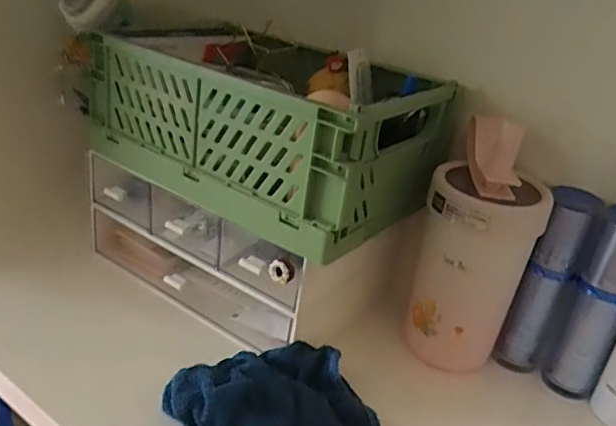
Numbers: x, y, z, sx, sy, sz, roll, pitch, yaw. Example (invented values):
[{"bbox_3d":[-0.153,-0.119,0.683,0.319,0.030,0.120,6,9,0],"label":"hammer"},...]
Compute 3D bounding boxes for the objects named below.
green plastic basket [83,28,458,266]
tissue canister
[{"bbox_3d":[-0.033,-0.074,0.449,0.262,0.099,0.154,25,31,30],"label":"green plastic basket"},{"bbox_3d":[0.119,0.030,0.422,0.090,0.176,0.071,20,29,23],"label":"tissue canister"}]

